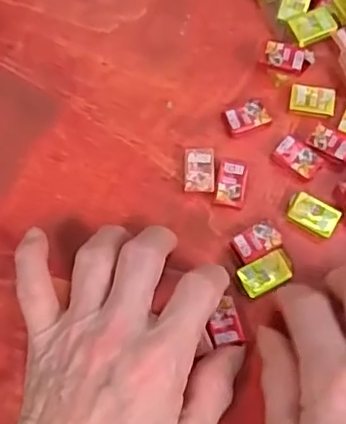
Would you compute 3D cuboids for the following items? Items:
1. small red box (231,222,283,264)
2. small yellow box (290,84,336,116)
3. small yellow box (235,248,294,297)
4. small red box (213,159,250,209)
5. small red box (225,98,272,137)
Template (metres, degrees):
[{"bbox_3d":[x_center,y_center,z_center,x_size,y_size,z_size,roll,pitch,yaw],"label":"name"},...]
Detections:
[{"bbox_3d":[0.045,0.017,0.337,0.026,0.009,0.017,-27,76,-10],"label":"small red box"},{"bbox_3d":[0.081,-0.064,0.364,0.026,0.009,0.017,9,73,1],"label":"small yellow box"},{"bbox_3d":[0.049,0.033,0.332,0.029,0.008,0.016,-26,76,-9],"label":"small yellow box"},{"bbox_3d":[0.033,-0.017,0.348,0.018,0.009,0.029,12,73,1],"label":"small red box"},{"bbox_3d":[0.043,-0.053,0.360,0.024,0.008,0.016,-20,75,-8],"label":"small red box"}]

